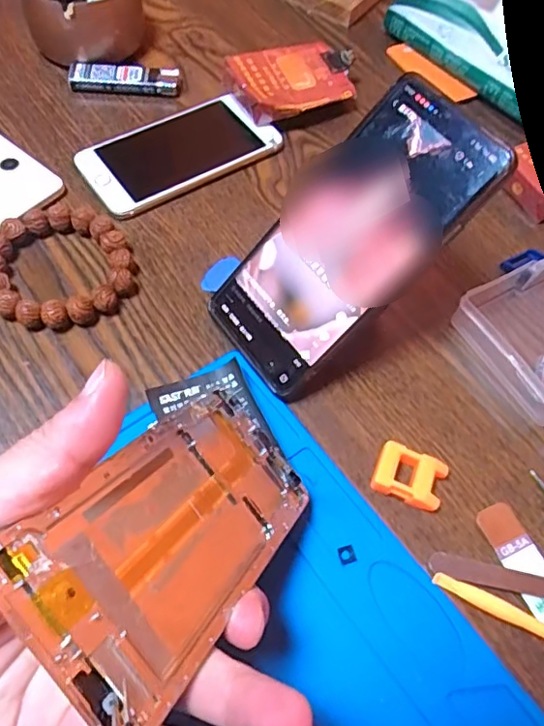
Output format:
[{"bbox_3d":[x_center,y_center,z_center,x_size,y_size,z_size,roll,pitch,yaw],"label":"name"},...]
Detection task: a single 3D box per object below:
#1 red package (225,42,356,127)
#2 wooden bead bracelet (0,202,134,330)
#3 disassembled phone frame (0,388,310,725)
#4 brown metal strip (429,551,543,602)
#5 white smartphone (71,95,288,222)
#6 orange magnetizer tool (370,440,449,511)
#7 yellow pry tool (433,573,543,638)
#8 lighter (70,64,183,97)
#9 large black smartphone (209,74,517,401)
[{"bbox_3d":[0.014,-0.206,0.414,0.085,0.025,0.058,-19,65,-13],"label":"red package"},{"bbox_3d":[-0.127,-0.057,0.332,0.088,0.017,0.082,2,62,-3],"label":"wooden bead bracelet"},{"bbox_3d":[-0.030,0.058,0.207,0.067,0.004,0.138,51,30,1],"label":"disassembled phone frame"},{"bbox_3d":[0.124,0.106,0.268,0.096,0.004,0.013,12,62,3],"label":"brown metal strip"},{"bbox_3d":[-0.066,-0.148,0.389,0.131,0.009,0.071,-32,68,-19],"label":"white smartphone"},{"bbox_3d":[0.069,0.059,0.286,0.035,0.013,0.026,23,63,8],"label":"orange magnetizer tool"},{"bbox_3d":[0.116,0.118,0.259,0.083,0.006,0.009,25,63,10],"label":"yellow pry tool"},{"bbox_3d":[-0.110,-0.212,0.419,0.080,0.014,0.020,0,62,-4],"label":"lighter"},{"bbox_3d":[0.037,-0.061,0.288,0.162,0.010,0.074,-46,68,18],"label":"large black smartphone"}]

